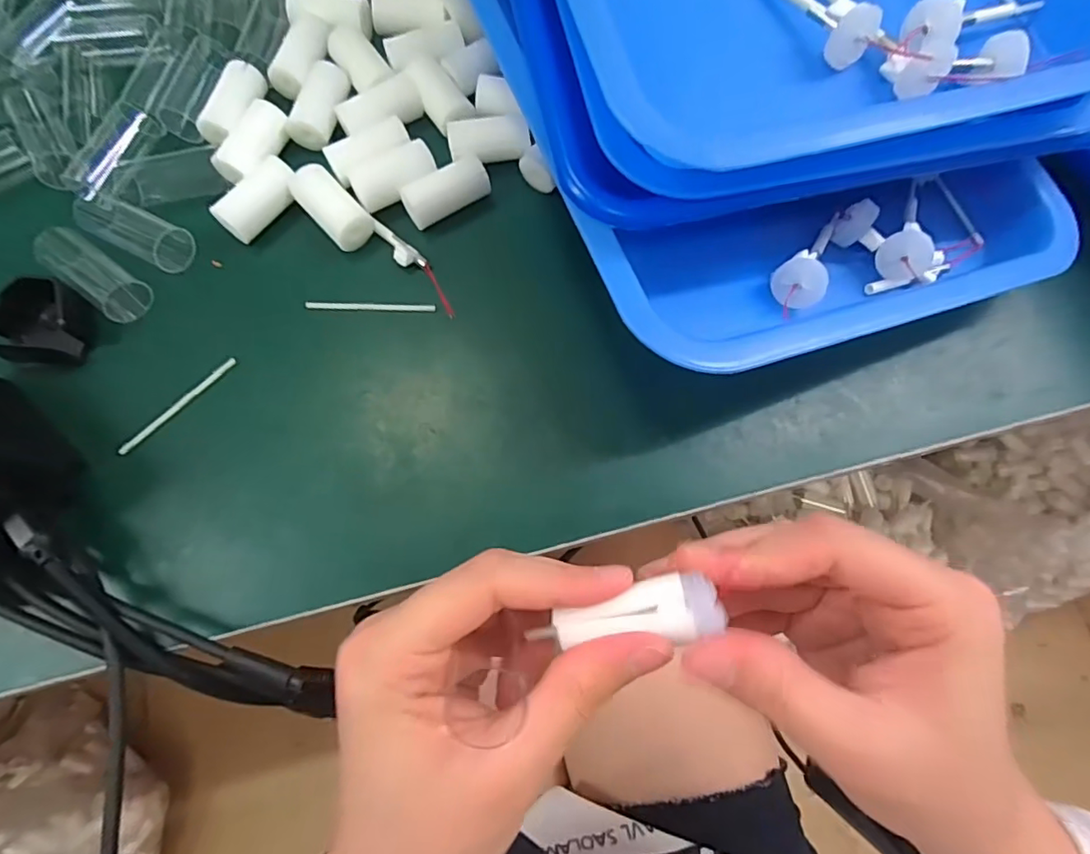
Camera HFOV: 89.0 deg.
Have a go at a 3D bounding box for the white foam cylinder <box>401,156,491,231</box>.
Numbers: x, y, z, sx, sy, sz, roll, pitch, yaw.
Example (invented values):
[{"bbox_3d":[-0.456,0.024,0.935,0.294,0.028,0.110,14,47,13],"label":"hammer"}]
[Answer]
[{"bbox_3d":[-0.048,-0.114,0.267,0.041,0.015,0.017,-28,75,-9],"label":"white foam cylinder"}]

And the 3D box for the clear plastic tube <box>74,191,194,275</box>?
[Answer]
[{"bbox_3d":[-0.194,-0.093,0.262,0.055,0.018,0.022,26,74,7],"label":"clear plastic tube"}]

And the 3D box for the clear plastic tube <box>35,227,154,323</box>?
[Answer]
[{"bbox_3d":[-0.207,-0.070,0.255,0.053,0.017,0.020,38,76,10],"label":"clear plastic tube"}]

